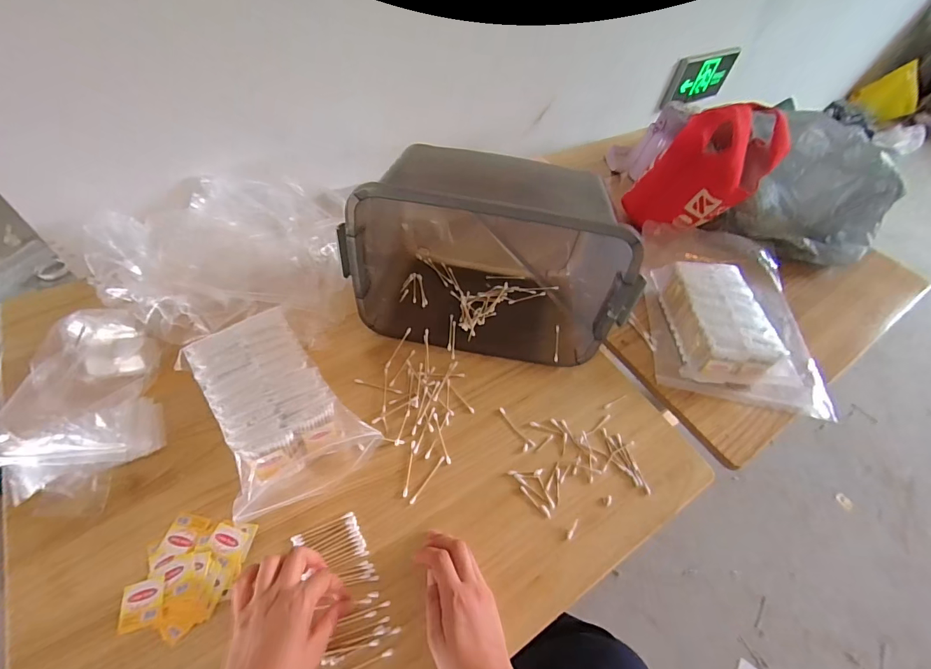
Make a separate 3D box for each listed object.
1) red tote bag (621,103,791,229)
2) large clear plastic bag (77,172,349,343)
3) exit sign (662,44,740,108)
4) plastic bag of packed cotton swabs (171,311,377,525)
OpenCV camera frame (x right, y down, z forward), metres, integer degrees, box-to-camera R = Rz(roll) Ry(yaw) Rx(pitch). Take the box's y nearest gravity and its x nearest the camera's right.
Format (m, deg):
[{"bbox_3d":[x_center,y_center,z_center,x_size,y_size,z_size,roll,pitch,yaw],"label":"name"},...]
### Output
[{"bbox_3d":[0.477,-0.325,0.816,0.204,0.249,0.158,36,57,19],"label":"red tote bag"},{"bbox_3d":[-0.368,-0.125,0.640,0.360,0.088,0.349,-1,53,-7],"label":"large clear plastic bag"},{"bbox_3d":[0.795,-0.865,1.374,0.382,0.170,0.050,-27,57,-26],"label":"exit sign"},{"bbox_3d":[-0.250,0.092,0.523,0.164,0.077,0.247,-32,62,-26],"label":"plastic bag of packed cotton swabs"}]

